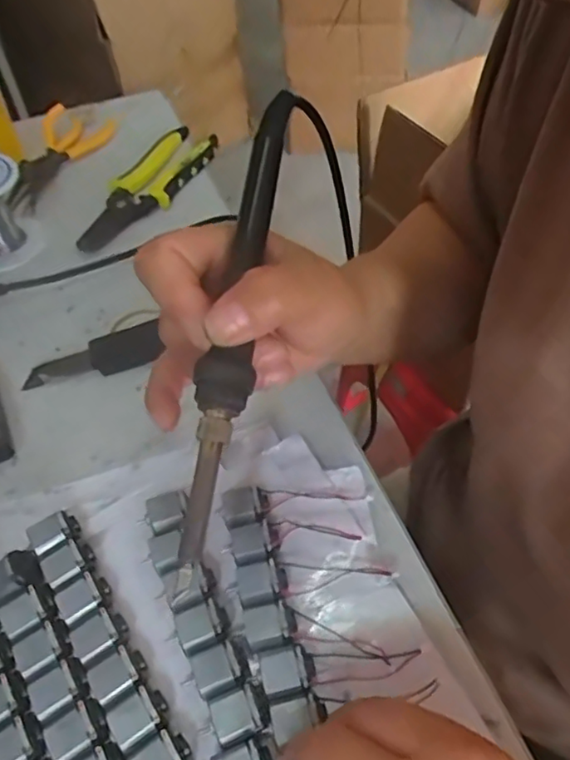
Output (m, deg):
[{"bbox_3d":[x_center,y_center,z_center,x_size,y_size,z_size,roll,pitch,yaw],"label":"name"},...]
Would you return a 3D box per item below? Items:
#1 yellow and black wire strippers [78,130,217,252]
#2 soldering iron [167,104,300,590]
[{"bbox_3d":[-0.117,-0.159,0.501,0.048,0.025,0.159,27,58,22],"label":"yellow and black wire strippers"},{"bbox_3d":[-0.019,-0.025,0.231,0.018,0.015,0.202,7,75,7],"label":"soldering iron"}]

